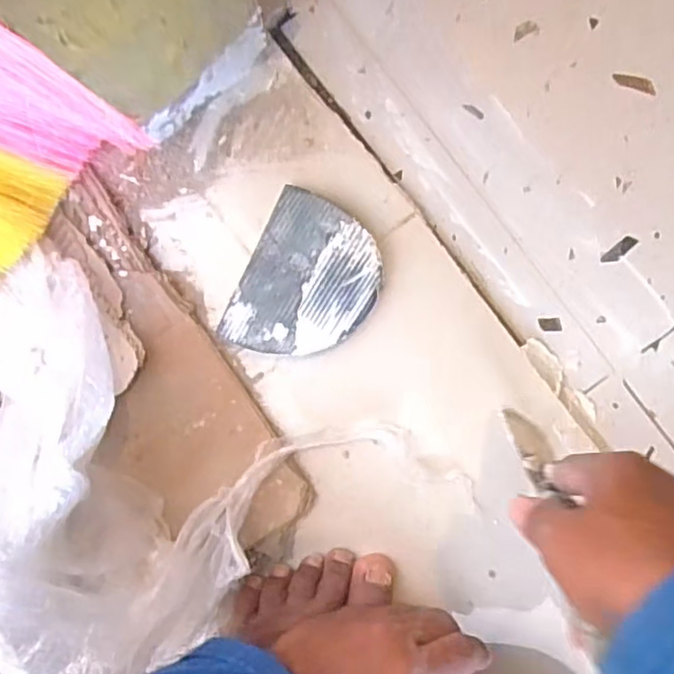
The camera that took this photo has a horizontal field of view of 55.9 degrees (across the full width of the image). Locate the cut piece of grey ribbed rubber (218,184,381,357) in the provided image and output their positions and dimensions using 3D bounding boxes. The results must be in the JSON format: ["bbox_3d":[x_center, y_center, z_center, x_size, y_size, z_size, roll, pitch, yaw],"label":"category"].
[{"bbox_3d":[-0.018,-0.033,0.406,0.081,0.020,0.103,24,91,-1],"label":"cut piece of grey ribbed rubber"}]

